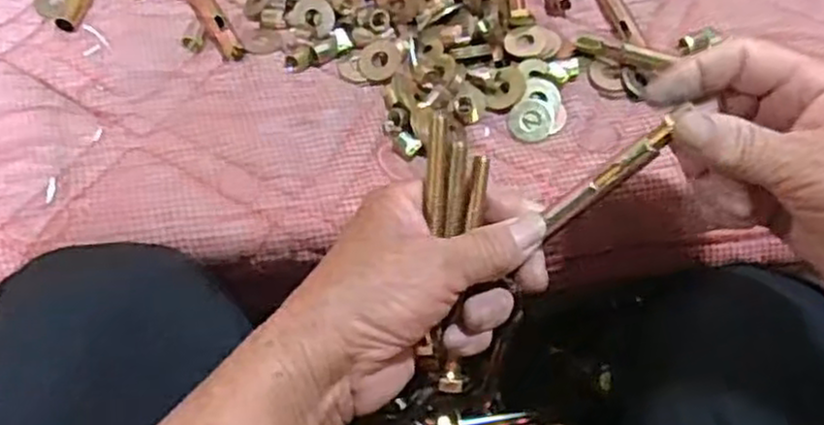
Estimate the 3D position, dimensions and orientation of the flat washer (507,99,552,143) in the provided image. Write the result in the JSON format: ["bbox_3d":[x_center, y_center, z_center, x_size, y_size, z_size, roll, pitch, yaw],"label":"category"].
[{"bbox_3d":[0.066,-0.051,0.419,0.024,0.004,0.024,0,79,1],"label":"flat washer"}]

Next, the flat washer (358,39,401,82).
[{"bbox_3d":[-0.019,-0.088,0.434,0.025,0.004,0.026,-1,72,3],"label":"flat washer"}]

